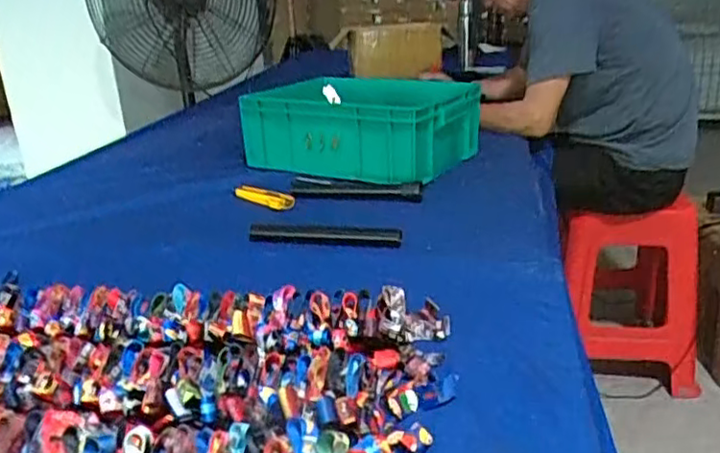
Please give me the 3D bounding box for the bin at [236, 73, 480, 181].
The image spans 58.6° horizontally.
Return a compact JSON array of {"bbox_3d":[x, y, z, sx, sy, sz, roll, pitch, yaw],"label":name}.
[{"bbox_3d":[0.006,-0.209,1.232,0.375,0.124,0.282,12,26,35],"label":"bin"}]

